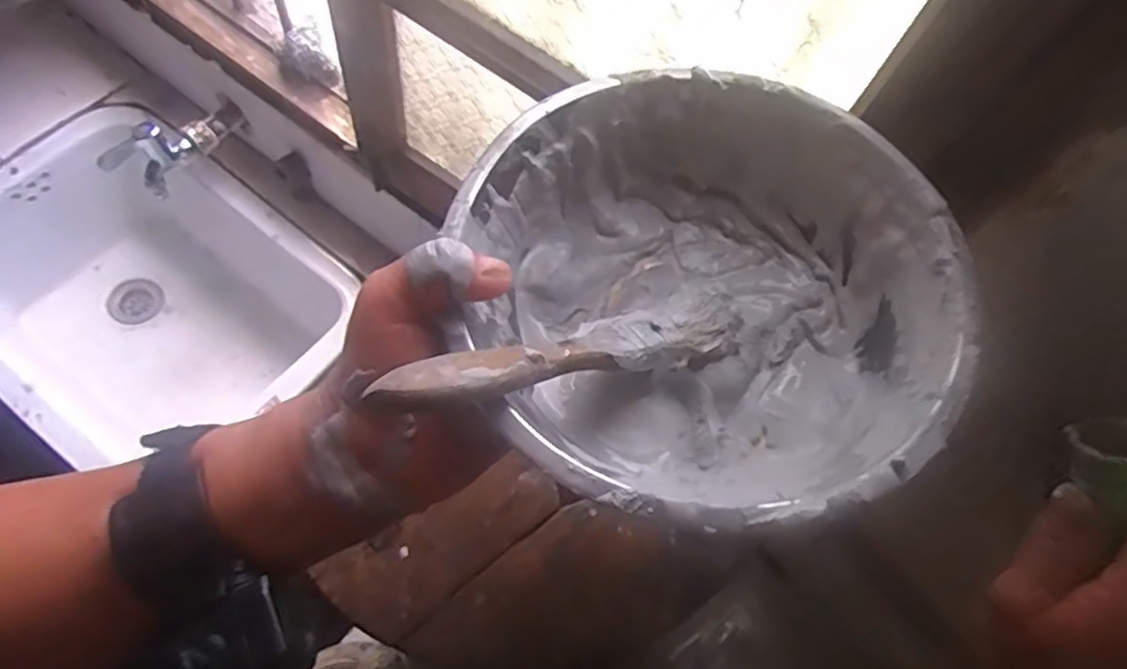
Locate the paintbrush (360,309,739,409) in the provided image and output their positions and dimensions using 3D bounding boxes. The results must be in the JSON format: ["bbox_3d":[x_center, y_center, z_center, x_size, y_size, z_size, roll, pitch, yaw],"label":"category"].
[{"bbox_3d":[0.007,0.007,0.265,0.162,0.011,0.025,-8,58,-37],"label":"paintbrush"}]

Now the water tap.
[{"bbox_3d":[-0.459,-0.218,0.830,0.048,0.101,0.169,28,45,12],"label":"water tap"}]

